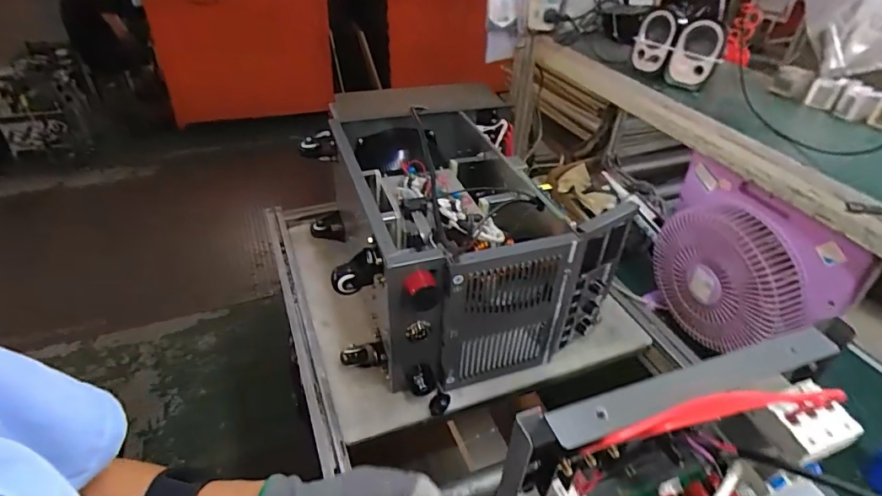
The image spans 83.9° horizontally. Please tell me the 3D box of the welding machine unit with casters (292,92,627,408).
[{"bbox_3d":[0.003,-0.034,0.965,0.473,0.276,0.556,-15,42,-20],"label":"welding machine unit with casters"}]

